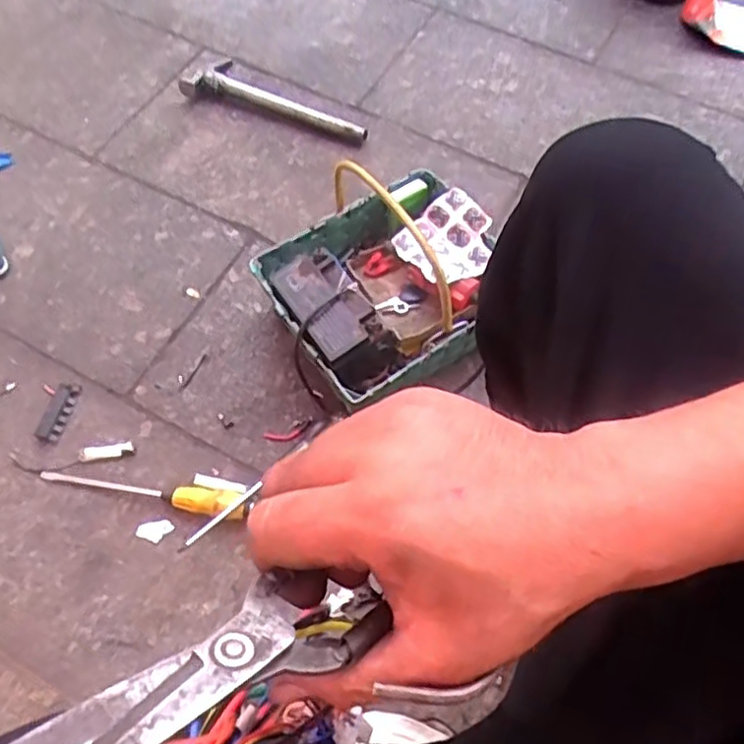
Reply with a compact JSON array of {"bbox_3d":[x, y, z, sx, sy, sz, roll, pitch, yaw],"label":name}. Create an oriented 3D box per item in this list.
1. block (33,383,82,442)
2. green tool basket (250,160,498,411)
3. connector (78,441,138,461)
[{"bbox_3d":[-0.392,0.049,0.861,0.030,0.014,0.076,14,63,6],"label":"block"},{"bbox_3d":[0.022,-0.130,0.829,0.275,0.238,0.242,-34,68,-17],"label":"green tool basket"},{"bbox_3d":[-0.323,0.096,0.841,0.064,0.006,0.019,-7,63,-5],"label":"connector"}]

